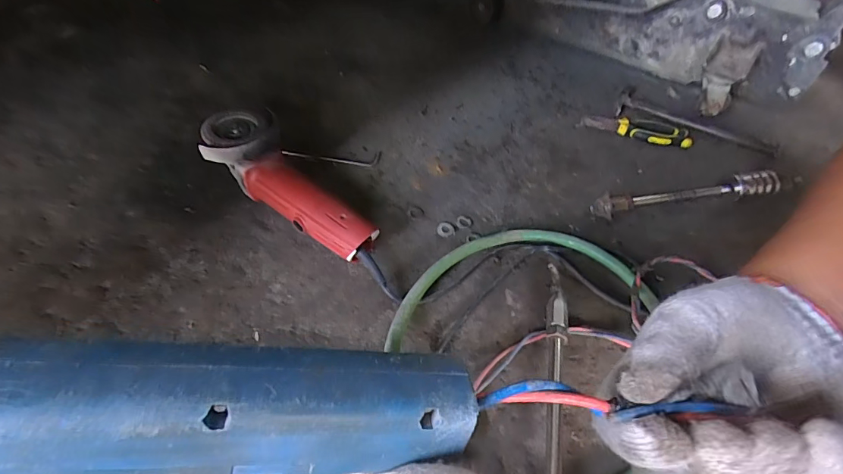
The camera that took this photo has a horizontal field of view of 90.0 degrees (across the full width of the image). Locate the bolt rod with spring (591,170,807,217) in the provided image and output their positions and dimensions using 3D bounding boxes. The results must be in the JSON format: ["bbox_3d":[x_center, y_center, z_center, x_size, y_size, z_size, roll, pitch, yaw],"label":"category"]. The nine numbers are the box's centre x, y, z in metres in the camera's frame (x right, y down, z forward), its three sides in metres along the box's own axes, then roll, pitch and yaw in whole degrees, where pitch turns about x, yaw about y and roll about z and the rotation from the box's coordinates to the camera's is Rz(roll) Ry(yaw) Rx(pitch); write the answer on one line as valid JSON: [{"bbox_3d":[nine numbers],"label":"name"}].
[{"bbox_3d":[0.441,-0.070,0.678,0.370,0.038,0.040,-6,48,-10],"label":"bolt rod with spring"}]

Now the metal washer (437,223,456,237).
[{"bbox_3d":[0.035,-0.011,0.610,0.024,0.004,0.025,2,47,-2],"label":"metal washer"}]

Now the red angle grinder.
[{"bbox_3d":[-0.187,-0.061,0.573,0.106,0.104,0.279,-33,58,-29],"label":"red angle grinder"}]

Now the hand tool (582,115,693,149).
[{"bbox_3d":[0.412,-0.205,0.808,0.195,0.018,0.058,17,48,11],"label":"hand tool"}]

